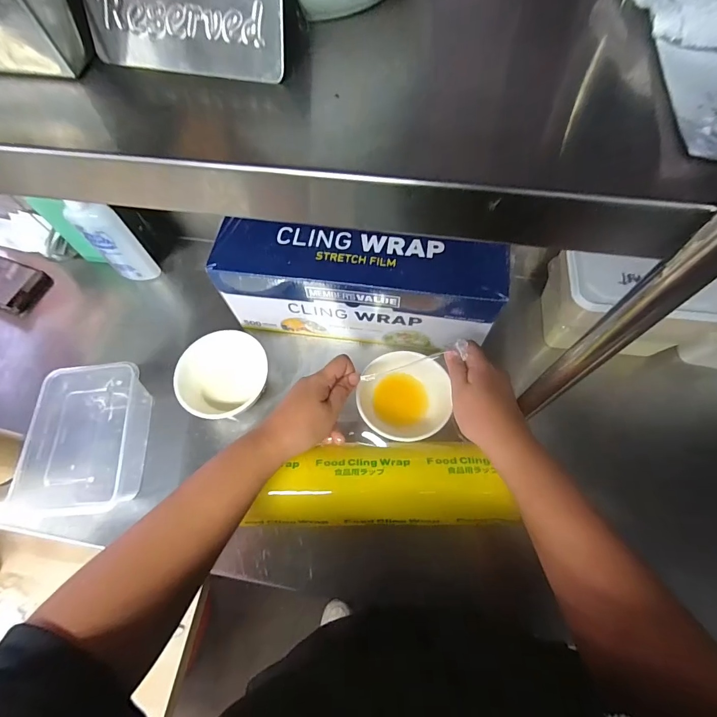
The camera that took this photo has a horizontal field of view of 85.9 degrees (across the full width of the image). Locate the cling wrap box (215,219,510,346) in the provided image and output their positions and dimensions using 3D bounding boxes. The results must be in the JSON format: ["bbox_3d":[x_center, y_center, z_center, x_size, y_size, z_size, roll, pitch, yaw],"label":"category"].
[{"bbox_3d":[-0.003,-0.087,0.496,0.340,0.148,0.084,10,66,7],"label":"cling wrap box"}]

